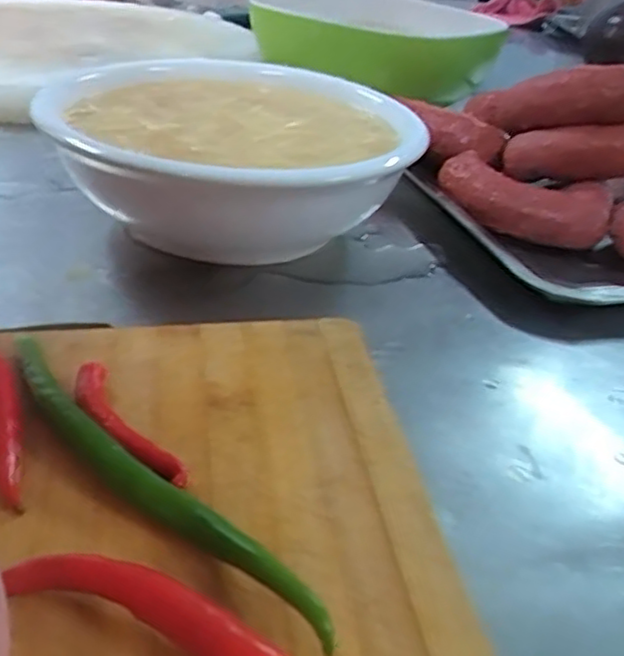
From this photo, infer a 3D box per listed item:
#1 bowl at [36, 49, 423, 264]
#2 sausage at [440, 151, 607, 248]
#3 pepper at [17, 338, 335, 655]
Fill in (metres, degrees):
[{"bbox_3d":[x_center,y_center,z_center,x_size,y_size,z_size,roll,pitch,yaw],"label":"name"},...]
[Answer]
[{"bbox_3d":[-0.046,-0.109,0.468,0.227,0.080,0.239,5,33,2],"label":"bowl"},{"bbox_3d":[0.150,-0.091,0.512,0.124,0.041,0.064,22,37,26],"label":"sausage"},{"bbox_3d":[-0.061,0.047,0.237,0.016,0.013,0.179,-26,43,-37],"label":"pepper"}]

